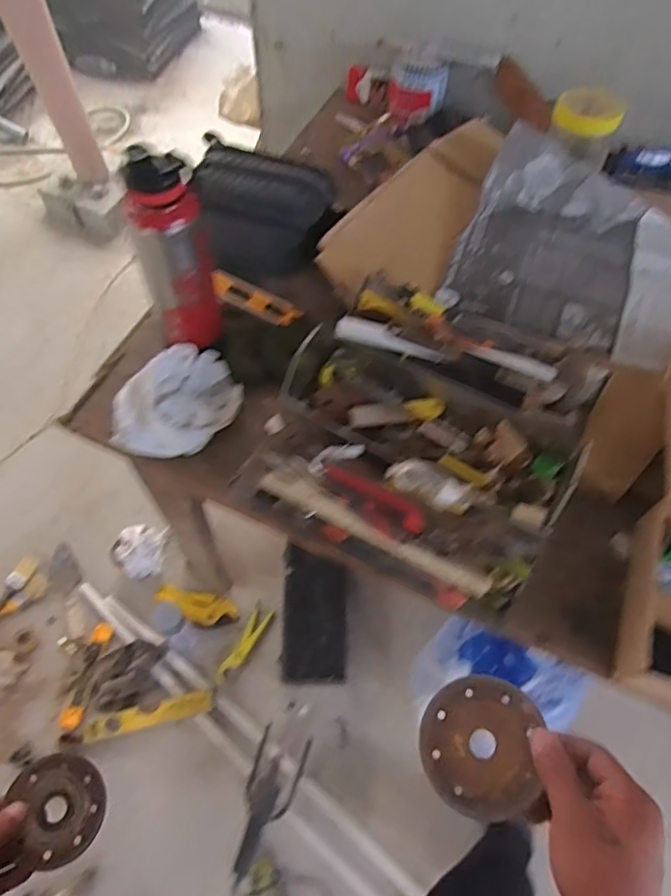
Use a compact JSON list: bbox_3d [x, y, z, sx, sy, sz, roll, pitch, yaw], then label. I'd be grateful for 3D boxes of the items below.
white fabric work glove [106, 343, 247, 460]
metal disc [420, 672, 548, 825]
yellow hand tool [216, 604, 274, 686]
[{"bbox_3d":[-0.211,-0.064,0.755,0.121,0.073,0.183,34,65,17],"label":"white fabric work glove"},{"bbox_3d":[0.113,0.233,0.445,0.089,0.004,0.099,-1,63,25],"label":"metal disc"},{"bbox_3d":[-0.233,0.502,1.444,0.053,0.028,0.204,27,63,13],"label":"yellow hand tool"}]

